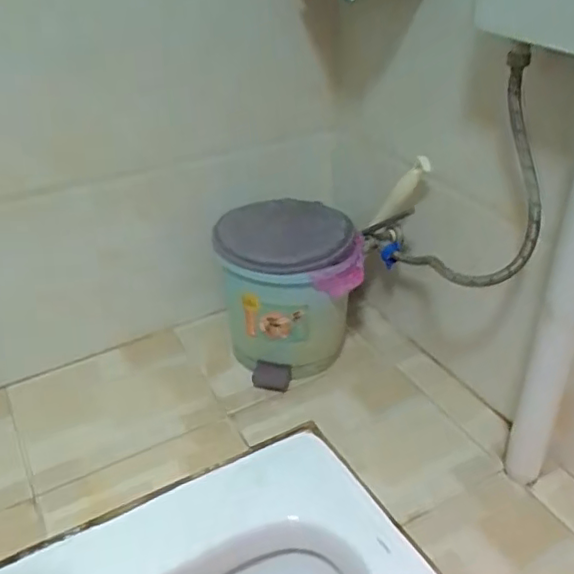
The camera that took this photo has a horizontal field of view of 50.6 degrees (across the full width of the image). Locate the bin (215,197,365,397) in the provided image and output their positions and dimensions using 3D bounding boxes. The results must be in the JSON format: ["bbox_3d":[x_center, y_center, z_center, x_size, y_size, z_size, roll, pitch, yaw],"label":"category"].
[{"bbox_3d":[0.001,0.009,1.026,0.218,0.247,0.199,-8,35,-11],"label":"bin"}]

